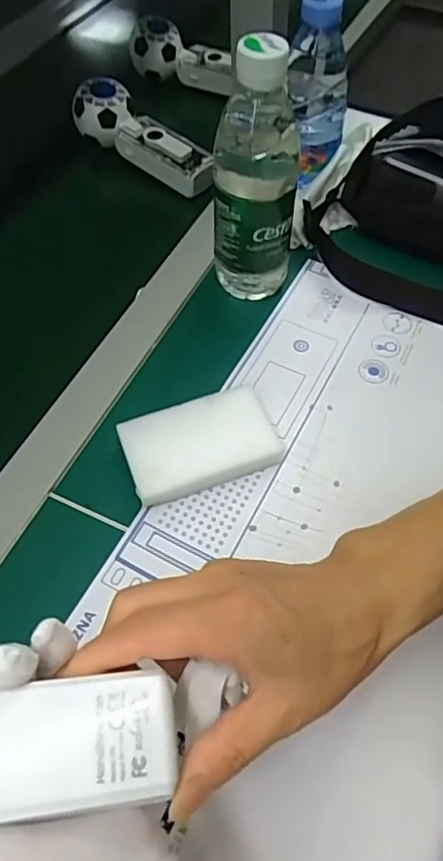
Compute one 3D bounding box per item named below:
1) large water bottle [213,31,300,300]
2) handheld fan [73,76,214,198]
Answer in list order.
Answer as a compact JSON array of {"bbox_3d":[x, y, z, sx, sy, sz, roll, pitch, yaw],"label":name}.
[{"bbox_3d":[0.024,-0.179,0.408,0.060,0.183,0.057,5,58,5],"label":"large water bottle"},{"bbox_3d":[-0.077,-0.295,0.563,0.164,0.043,0.052,37,66,23],"label":"handheld fan"}]

